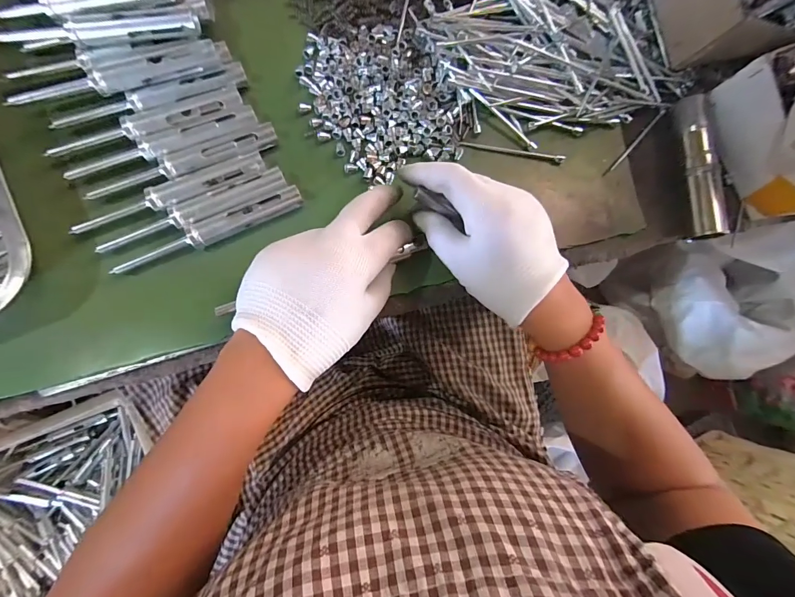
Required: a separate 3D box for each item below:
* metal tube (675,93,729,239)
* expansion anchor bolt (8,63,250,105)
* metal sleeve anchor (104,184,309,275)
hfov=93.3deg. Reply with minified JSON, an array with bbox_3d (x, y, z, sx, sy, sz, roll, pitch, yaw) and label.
[{"bbox_3d":[0.258,-0.112,0.320,0.018,0.019,0.121,-4,86,-5],"label":"metal tube"},{"bbox_3d":[-0.194,-0.158,0.277,0.154,0.022,0.016,-15,87,-6],"label":"expansion anchor bolt"},{"bbox_3d":[-0.139,-0.052,0.282,0.140,0.011,0.016,-26,88,-6],"label":"metal sleeve anchor"}]

